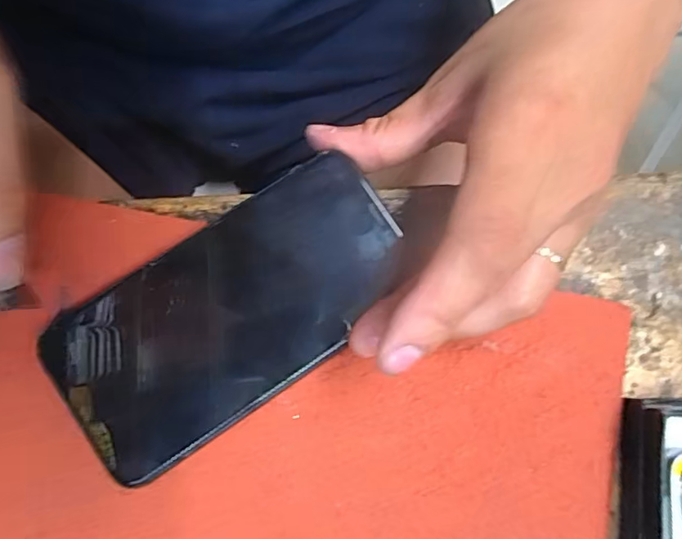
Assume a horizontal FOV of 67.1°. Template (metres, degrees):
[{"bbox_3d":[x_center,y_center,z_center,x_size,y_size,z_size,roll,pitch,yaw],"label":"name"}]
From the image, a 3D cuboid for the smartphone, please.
[{"bbox_3d":[-0.041,0.015,0.198,0.137,0.015,0.072,-34,79,-9],"label":"smartphone"}]

